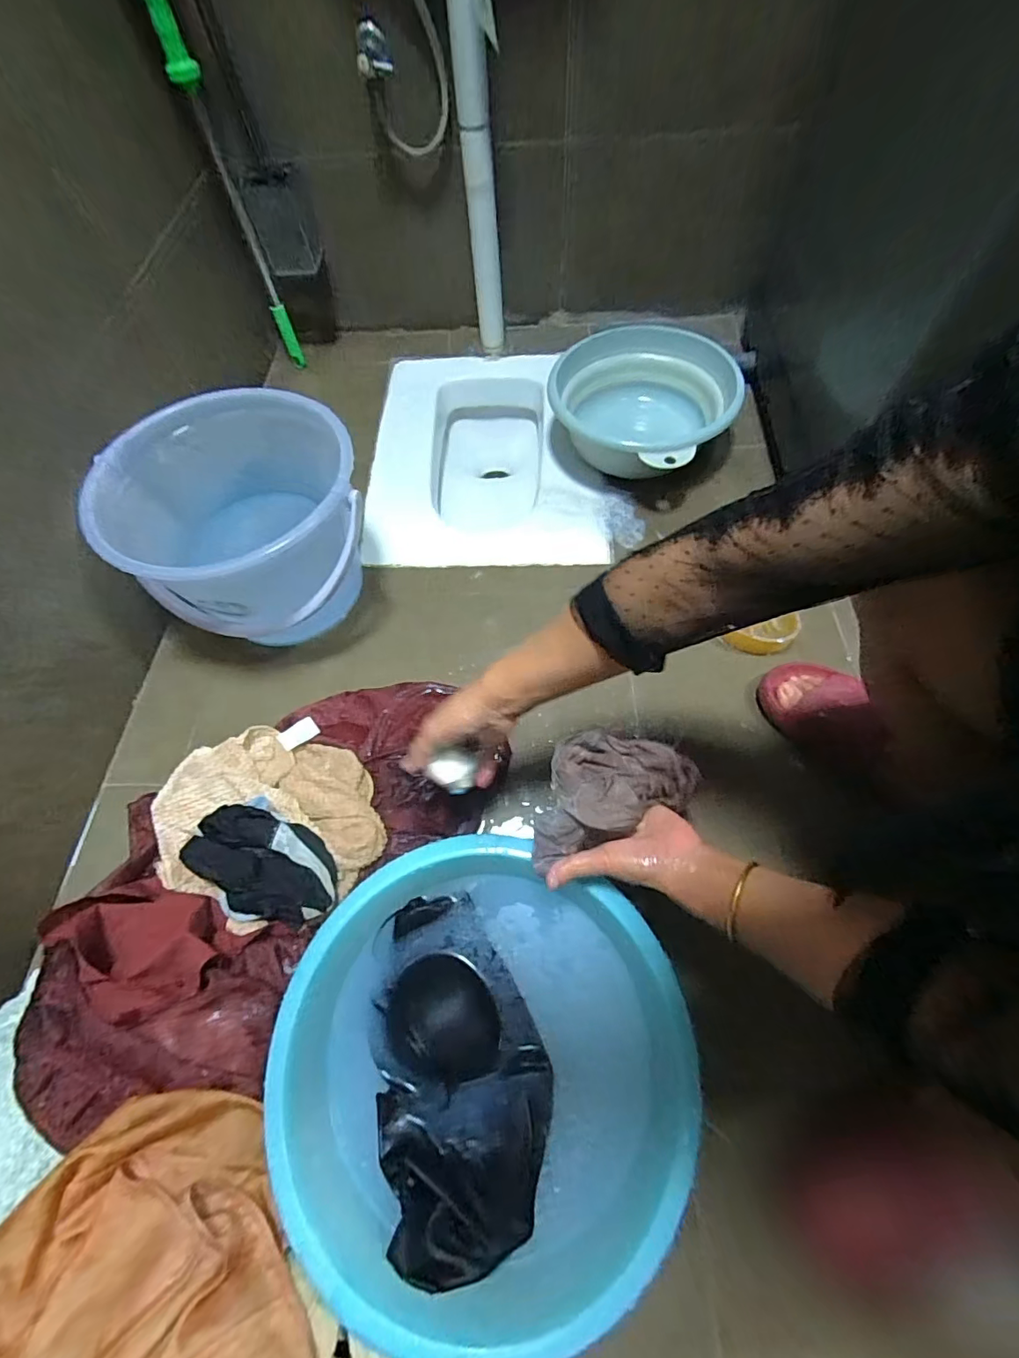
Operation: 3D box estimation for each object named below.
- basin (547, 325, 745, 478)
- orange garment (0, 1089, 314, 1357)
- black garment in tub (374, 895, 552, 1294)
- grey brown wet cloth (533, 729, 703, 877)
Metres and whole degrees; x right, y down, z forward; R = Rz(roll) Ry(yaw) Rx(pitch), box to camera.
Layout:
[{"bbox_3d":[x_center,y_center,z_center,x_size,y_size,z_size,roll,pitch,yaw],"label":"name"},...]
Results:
[{"bbox_3d":[0.237,-0.461,0.872,0.259,0.122,0.304,-37,67,-14],"label":"basin"},{"bbox_3d":[-0.295,0.475,0.344,0.276,0.085,0.233,-34,66,-13],"label":"orange garment"},{"bbox_3d":[-0.046,0.334,0.451,0.149,0.033,0.264,-12,63,-2],"label":"black garment in tub"},{"bbox_3d":[0.087,0.092,0.467,0.171,0.063,0.096,-23,64,-8],"label":"grey brown wet cloth"}]

